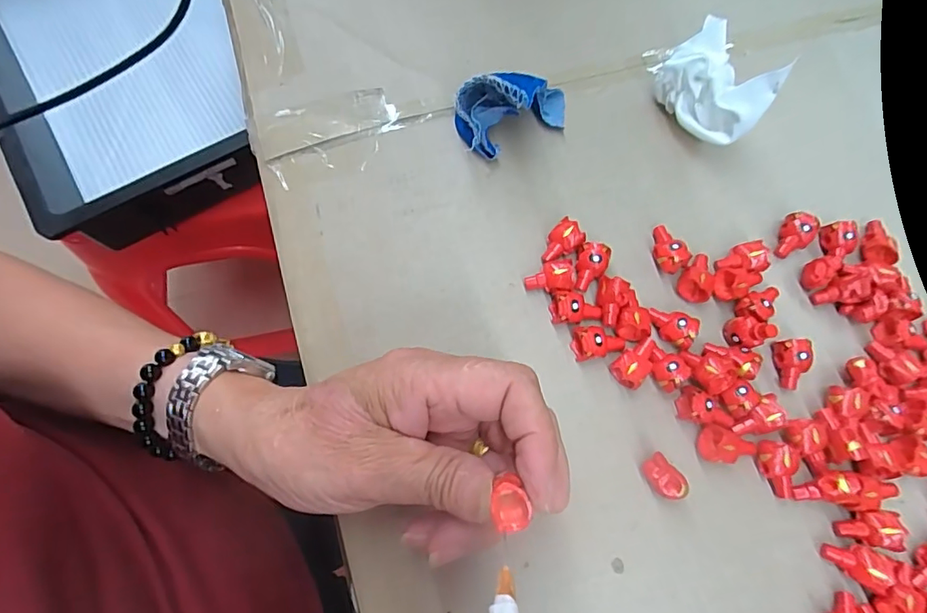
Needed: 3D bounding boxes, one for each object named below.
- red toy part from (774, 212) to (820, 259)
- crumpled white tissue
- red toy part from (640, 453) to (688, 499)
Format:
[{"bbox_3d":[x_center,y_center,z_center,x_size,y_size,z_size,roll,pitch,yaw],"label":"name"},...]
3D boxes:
[{"bbox_3d":[0.177,-0.039,0.277,0.022,0.015,0.017,-36,75,-11],"label":"red toy part"},{"bbox_3d":[0.139,-0.122,0.286,0.042,0.050,0.062,-37,76,-12],"label":"crumpled white tissue"},{"bbox_3d":[0.092,0.079,0.238,0.013,0.014,0.020,-34,75,-11],"label":"red toy part"}]

